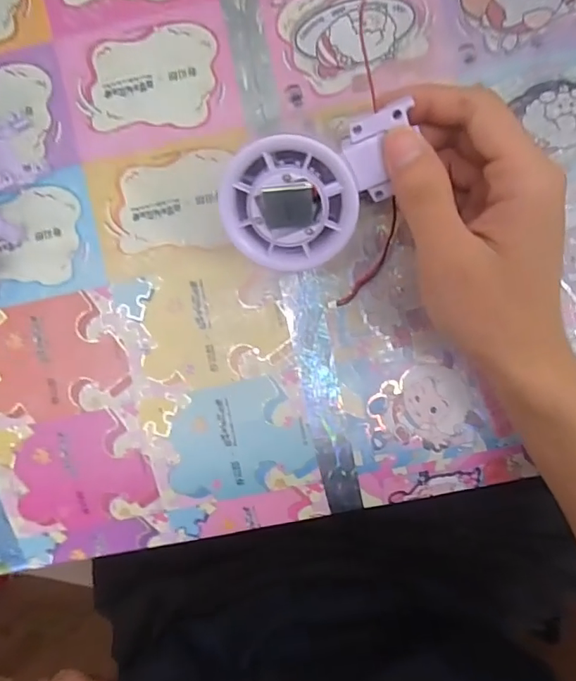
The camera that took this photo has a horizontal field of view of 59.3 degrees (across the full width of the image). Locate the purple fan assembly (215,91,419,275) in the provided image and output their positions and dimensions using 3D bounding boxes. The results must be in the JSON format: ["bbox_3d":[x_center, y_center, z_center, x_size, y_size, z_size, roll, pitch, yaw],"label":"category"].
[{"bbox_3d":[0.013,-0.064,0.220,0.081,0.028,0.055,-12,121,12],"label":"purple fan assembly"}]

